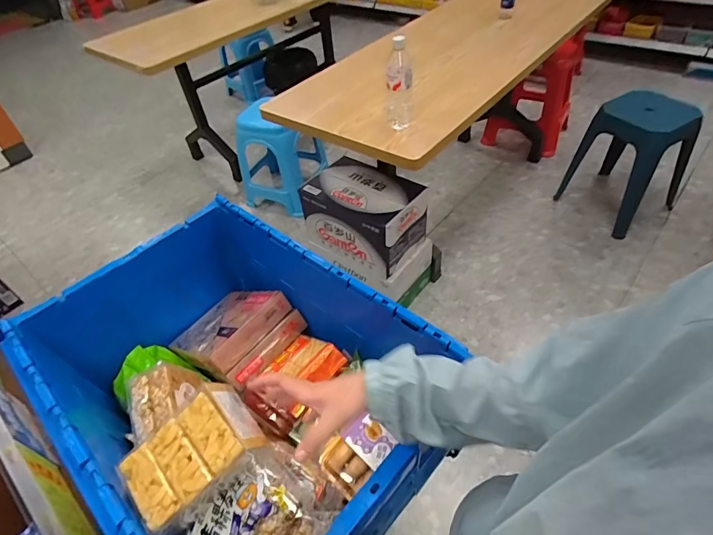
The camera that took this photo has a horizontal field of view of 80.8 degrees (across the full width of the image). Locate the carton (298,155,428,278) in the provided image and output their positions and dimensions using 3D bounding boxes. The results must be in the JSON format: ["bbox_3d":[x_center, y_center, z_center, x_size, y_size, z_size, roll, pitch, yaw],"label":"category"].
[{"bbox_3d":[0.022,-0.186,1.520,0.390,0.302,0.249,25,54,28],"label":"carton"}]

